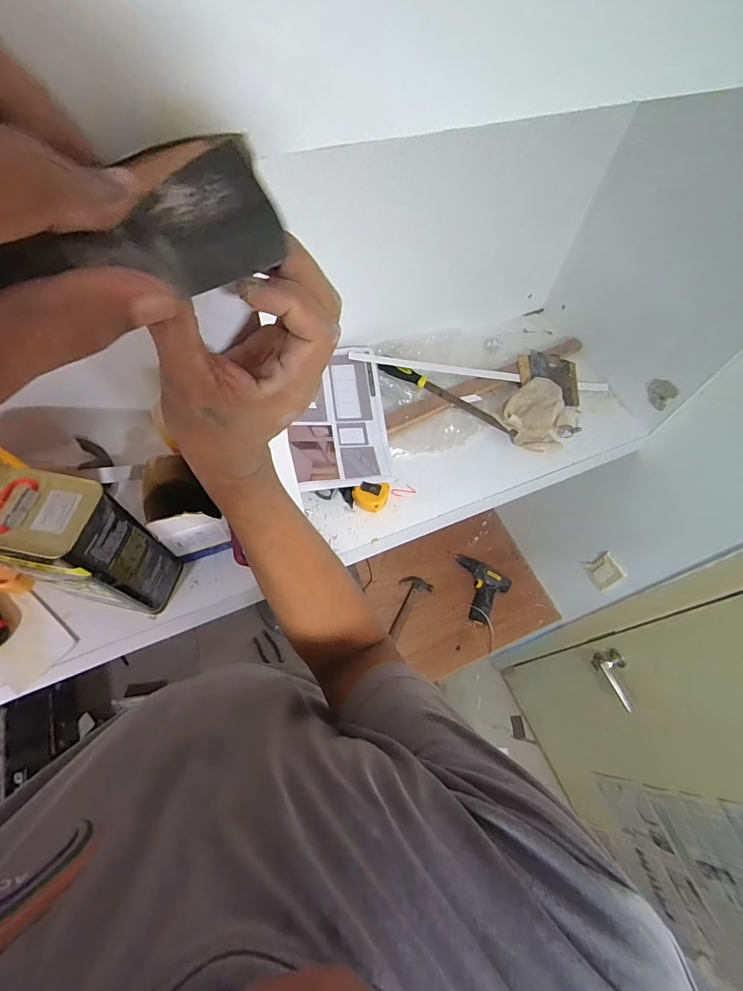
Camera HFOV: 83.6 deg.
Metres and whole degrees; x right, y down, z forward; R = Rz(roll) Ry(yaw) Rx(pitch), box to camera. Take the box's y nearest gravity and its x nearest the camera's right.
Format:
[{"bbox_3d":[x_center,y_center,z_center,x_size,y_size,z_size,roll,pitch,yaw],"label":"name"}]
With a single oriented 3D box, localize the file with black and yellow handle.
[{"bbox_3d":[0.150,-0.191,0.805,0.289,0.026,0.023,29,64,12],"label":"file with black and yellow handle"}]

